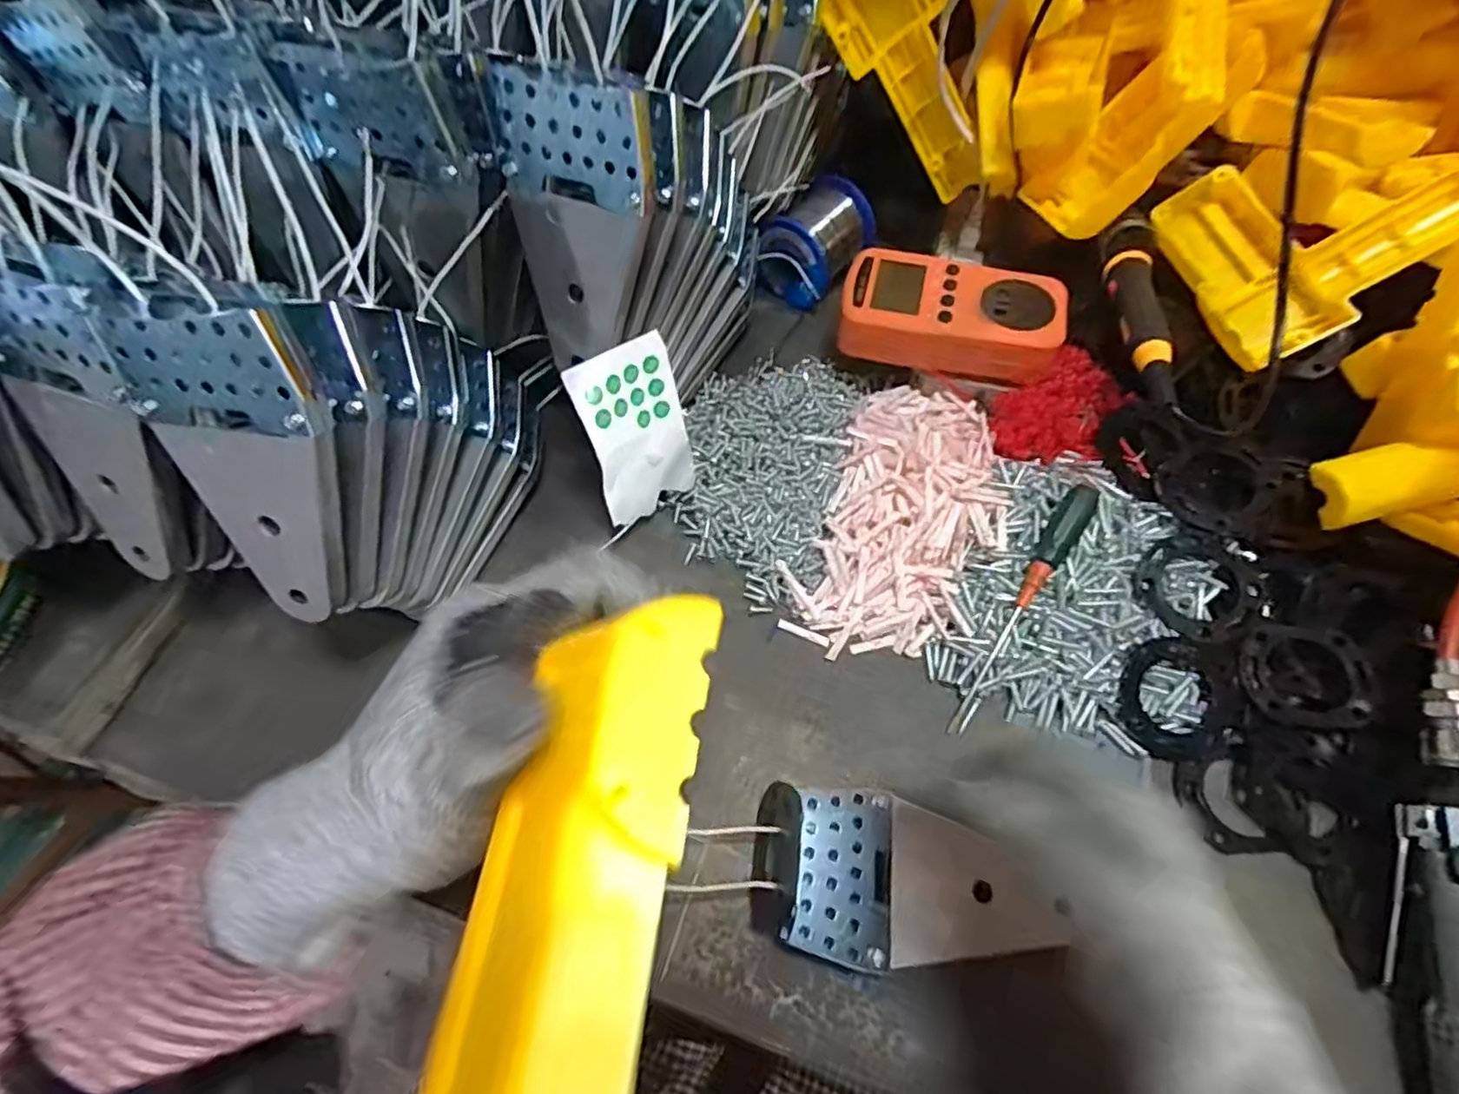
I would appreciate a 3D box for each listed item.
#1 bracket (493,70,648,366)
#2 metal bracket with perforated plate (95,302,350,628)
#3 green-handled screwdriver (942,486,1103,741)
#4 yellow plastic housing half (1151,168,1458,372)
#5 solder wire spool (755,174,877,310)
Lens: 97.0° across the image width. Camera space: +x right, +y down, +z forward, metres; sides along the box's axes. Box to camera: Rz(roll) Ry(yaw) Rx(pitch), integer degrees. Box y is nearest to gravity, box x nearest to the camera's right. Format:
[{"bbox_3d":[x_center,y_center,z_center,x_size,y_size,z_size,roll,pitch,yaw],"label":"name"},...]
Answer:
[{"bbox_3d":[-0.067,-0.141,0.295,0.066,0.124,0.013,15,42,13],"label":"bracket"},{"bbox_3d":[-0.186,-0.027,0.251,0.067,0.131,0.013,12,37,7],"label":"metal bracket with perforated plate"},{"bbox_3d":[0.154,0.033,0.341,0.017,0.013,0.145,29,87,13],"label":"green-handled screwdriver"},{"bbox_3d":[0.328,-0.179,0.347,0.143,0.021,0.114,-29,67,27],"label":"yellow plastic housing half"},{"bbox_3d":[0.061,-0.214,0.454,0.059,0.050,0.080,36,78,16],"label":"solder wire spool"}]

